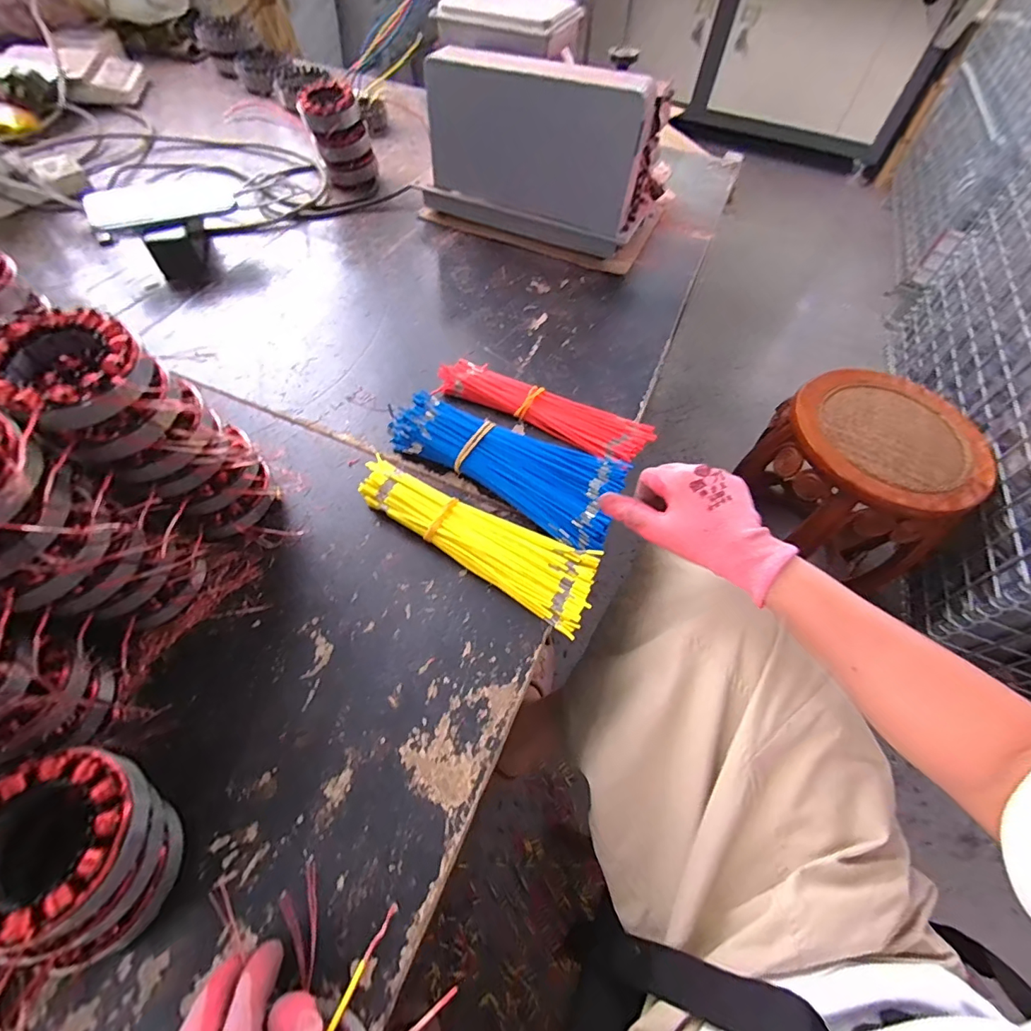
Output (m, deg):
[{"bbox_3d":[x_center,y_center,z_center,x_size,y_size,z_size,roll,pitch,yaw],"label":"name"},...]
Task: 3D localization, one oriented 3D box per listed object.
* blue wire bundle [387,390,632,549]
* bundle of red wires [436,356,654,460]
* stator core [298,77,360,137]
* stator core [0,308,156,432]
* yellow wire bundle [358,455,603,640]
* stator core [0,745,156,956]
[{"bbox_3d":[-0.010,-0.056,0.488,0.237,0.030,0.093,27,61,11],"label":"blue wire bundle"},{"bbox_3d":[0.031,-0.120,0.542,0.243,0.021,0.059,22,60,11],"label":"bundle of red wires"},{"bbox_3d":[-0.290,-0.633,0.745,0.087,0.040,0.088,-16,60,-14],"label":"stator core"},{"bbox_3d":[-0.285,-0.093,0.312,0.082,0.035,0.095,-31,64,-21],"label":"stator core"},{"bbox_3d":[-0.034,0.014,0.452,0.238,0.025,0.072,30,62,15],"label":"yellow wire bundle"},{"bbox_3d":[-0.252,0.178,0.262,0.084,0.033,0.086,2,57,-3],"label":"stator core"}]

